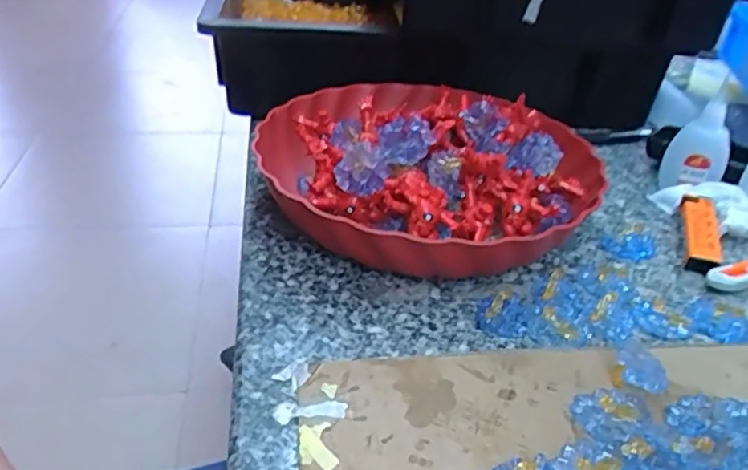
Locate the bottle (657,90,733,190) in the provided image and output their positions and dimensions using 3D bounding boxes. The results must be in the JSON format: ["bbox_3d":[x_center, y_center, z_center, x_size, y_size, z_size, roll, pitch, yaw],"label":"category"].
[{"bbox_3d":[0.262,-0.070,0.514,0.045,0.085,0.034,17,35,20],"label":"bottle"}]

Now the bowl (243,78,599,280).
[{"bbox_3d":[0.034,-0.052,0.456,0.233,0.082,0.224,3,33,-2],"label":"bowl"}]

